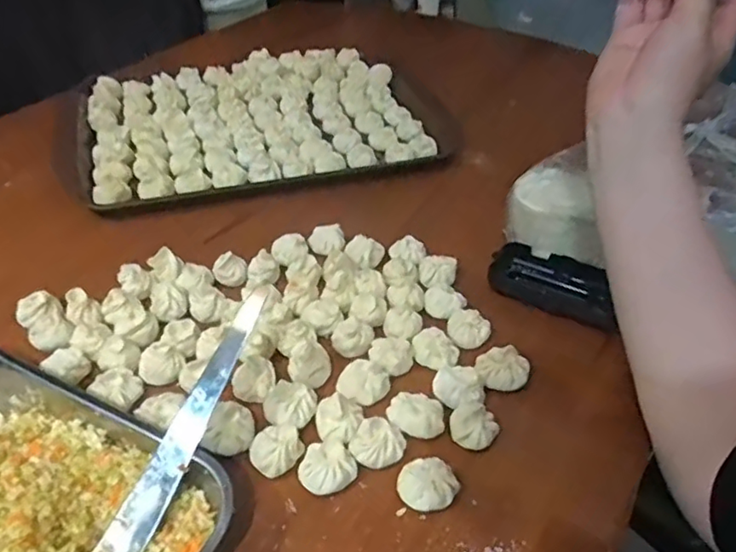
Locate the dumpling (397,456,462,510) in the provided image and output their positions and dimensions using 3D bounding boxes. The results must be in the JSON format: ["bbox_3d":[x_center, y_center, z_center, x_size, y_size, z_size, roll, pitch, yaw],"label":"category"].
[{"bbox_3d":[0.036,0.126,0.360,0.035,0.016,0.027,-9,43,-12],"label":"dumpling"}]

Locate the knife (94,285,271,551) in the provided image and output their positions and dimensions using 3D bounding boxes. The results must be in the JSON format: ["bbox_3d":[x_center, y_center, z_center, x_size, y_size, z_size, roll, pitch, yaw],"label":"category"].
[{"bbox_3d":[-0.102,0.082,0.343,0.024,0.008,0.173,15,67,25],"label":"knife"}]

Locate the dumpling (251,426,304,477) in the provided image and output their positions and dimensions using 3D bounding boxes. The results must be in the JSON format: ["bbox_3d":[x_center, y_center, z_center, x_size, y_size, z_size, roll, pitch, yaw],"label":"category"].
[{"bbox_3d":[-0.056,0.108,0.371,0.031,0.018,0.027,-7,43,-10],"label":"dumpling"}]

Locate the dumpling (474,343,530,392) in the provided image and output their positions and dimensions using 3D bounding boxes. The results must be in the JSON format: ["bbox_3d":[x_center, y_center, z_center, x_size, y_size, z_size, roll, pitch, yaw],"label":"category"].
[{"bbox_3d":[0.095,0.066,0.426,0.037,0.019,0.028,6,42,5],"label":"dumpling"}]

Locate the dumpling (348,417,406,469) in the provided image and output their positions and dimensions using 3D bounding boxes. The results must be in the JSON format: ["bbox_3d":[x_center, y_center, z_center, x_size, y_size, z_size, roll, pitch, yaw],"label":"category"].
[{"bbox_3d":[0.006,0.105,0.379,0.032,0.016,0.028,-29,50,-30],"label":"dumpling"}]

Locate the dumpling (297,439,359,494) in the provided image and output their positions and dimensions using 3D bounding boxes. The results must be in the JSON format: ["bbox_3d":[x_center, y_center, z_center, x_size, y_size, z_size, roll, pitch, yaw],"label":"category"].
[{"bbox_3d":[-0.024,0.117,0.365,0.034,0.016,0.029,0,42,-3],"label":"dumpling"}]

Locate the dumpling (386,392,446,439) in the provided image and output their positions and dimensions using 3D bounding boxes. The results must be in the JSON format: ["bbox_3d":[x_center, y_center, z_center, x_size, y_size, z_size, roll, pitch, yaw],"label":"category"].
[{"bbox_3d":[0.032,0.091,0.396,0.037,0.012,0.028,11,43,9],"label":"dumpling"}]

